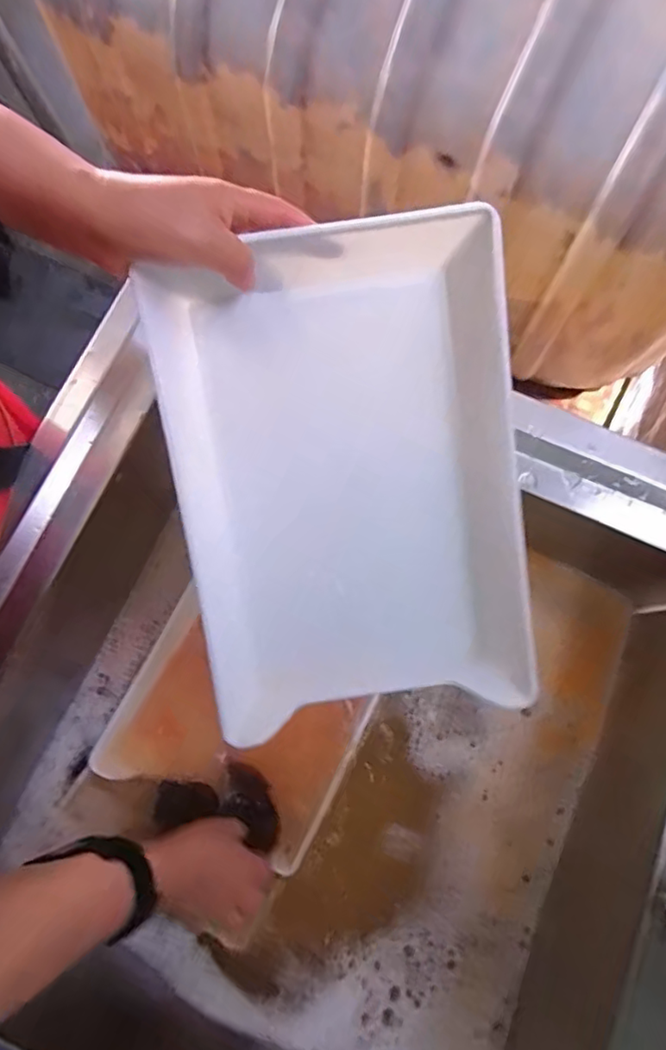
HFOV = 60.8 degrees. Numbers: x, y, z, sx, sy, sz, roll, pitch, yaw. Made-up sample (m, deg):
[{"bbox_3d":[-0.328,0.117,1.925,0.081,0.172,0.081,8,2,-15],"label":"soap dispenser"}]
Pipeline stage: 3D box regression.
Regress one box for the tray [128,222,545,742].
[{"bbox_3d":[0.011,-0.027,0.418,0.253,0.067,0.336,-8,100,4],"label":"tray"}]

